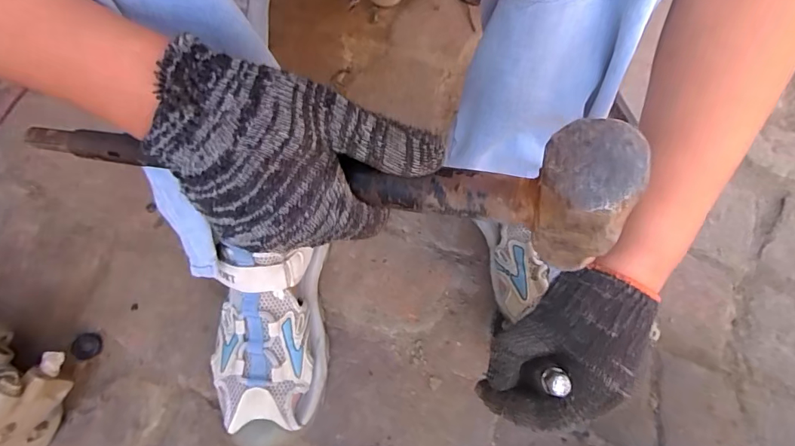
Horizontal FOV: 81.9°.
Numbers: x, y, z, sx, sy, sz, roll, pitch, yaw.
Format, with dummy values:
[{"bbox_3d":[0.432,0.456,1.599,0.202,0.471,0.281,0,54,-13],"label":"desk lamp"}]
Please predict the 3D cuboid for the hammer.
[{"bbox_3d":[-0.066,-0.025,0.255,0.347,0.089,0.033,8,68,20],"label":"hammer"}]

